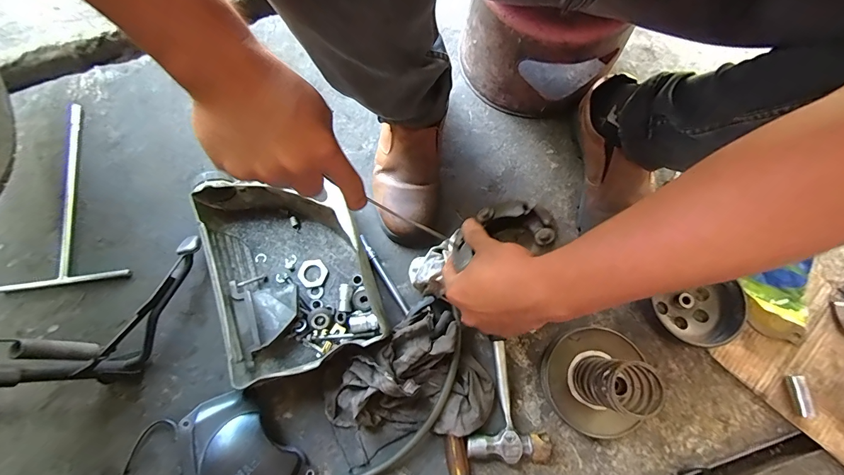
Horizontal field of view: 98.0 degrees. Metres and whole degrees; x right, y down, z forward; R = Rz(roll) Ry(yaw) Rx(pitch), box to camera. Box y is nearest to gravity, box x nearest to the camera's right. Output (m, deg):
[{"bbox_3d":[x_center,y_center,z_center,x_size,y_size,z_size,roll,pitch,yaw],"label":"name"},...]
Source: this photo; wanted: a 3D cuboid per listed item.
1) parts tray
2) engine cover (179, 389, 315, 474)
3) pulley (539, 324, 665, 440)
[{"bbox_3d":[-0.189,0.042,0.521,0.224,0.074,0.285,-18,76,-3],"label":"parts tray"},{"bbox_3d":[-0.229,0.273,0.459,0.108,0.079,0.157,-38,78,-8],"label":"engine cover"},{"bbox_3d":[0.223,0.182,0.451,0.119,0.123,0.126,7,76,3],"label":"pulley"}]

